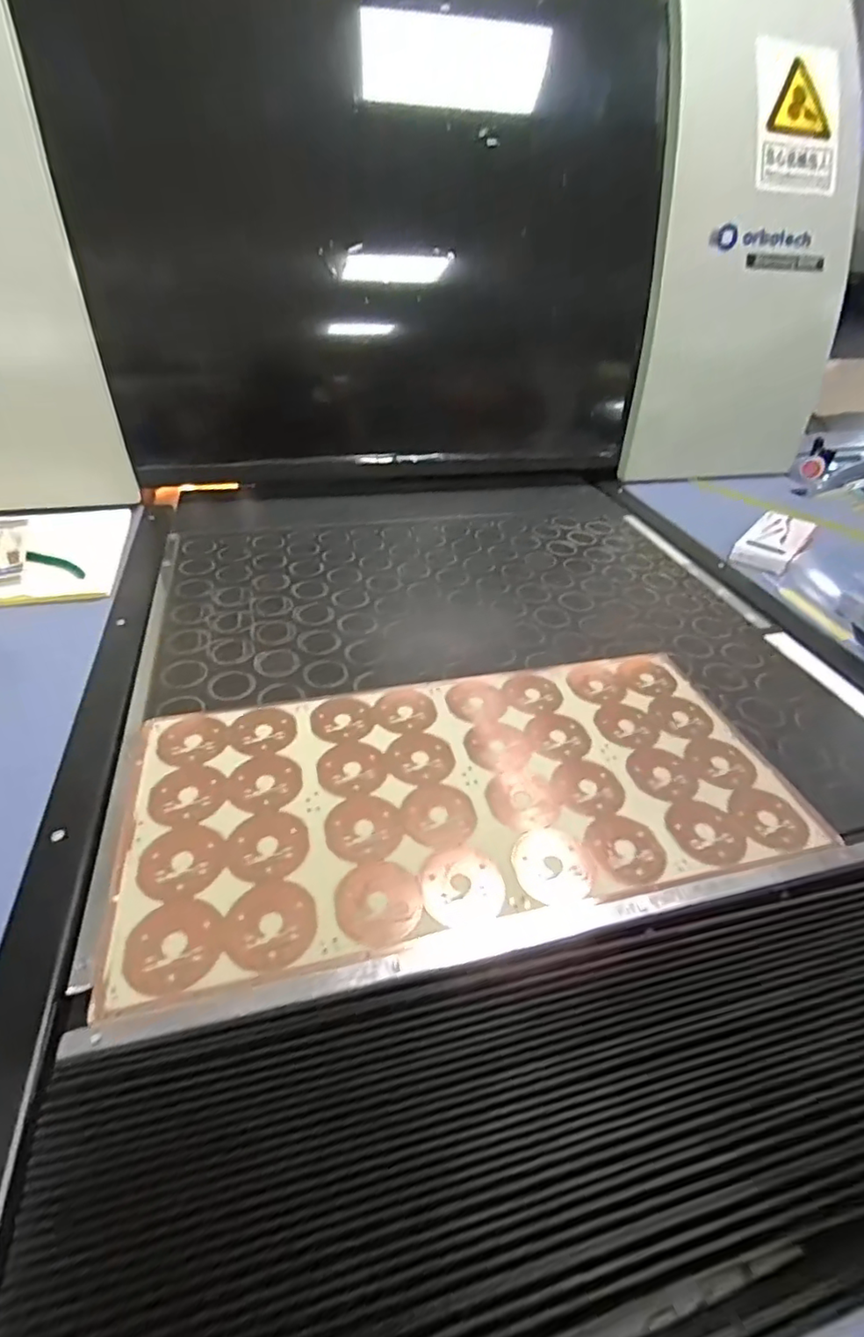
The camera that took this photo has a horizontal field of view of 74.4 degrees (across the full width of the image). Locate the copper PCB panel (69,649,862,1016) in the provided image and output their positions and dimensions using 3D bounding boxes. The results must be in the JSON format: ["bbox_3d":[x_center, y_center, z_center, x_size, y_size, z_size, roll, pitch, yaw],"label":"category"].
[{"bbox_3d":[0.031,0.088,0.466,0.510,0.009,0.240,-7,40,-14],"label":"copper PCB panel"}]

